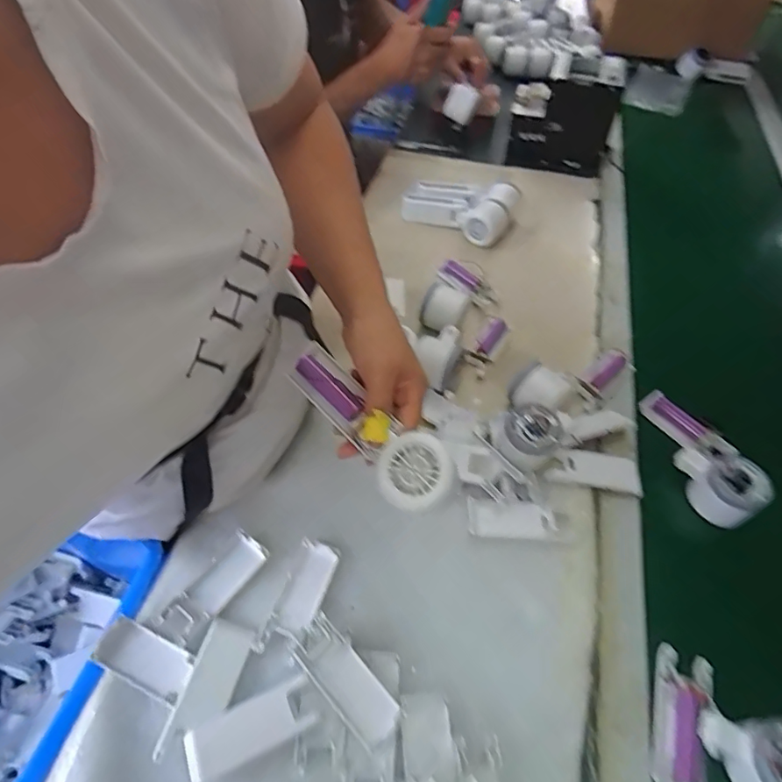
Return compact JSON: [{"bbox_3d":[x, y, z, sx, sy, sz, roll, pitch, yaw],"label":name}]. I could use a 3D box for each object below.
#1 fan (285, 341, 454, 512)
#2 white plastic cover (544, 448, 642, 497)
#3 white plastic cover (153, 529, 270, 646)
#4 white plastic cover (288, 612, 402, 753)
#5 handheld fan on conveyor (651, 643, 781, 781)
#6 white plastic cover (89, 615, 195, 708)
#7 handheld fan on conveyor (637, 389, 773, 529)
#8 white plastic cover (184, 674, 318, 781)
[{"bbox_3d":[-0.022,0.026,0.395,0.047,0.038,0.164,-33,57,-24],"label":"fan"},{"bbox_3d":[0.220,0.086,0.546,0.098,0.010,0.044,8,52,2],"label":"white plastic cover"},{"bbox_3d":[-0.161,0.179,0.458,0.039,0.008,0.103,30,56,18],"label":"white plastic cover"},{"bbox_3d":[-0.039,0.239,0.414,0.102,0.013,0.040,39,60,24],"label":"white plastic cover"},{"bbox_3d":[0.275,0.271,0.392,0.112,0.043,0.103,18,54,10],"label":"handheld fan on conveyor"},{"bbox_3d":[-0.210,0.227,0.423,0.082,0.007,0.038,22,54,13],"label":"white plastic cover"},{"bbox_3d":[0.351,0.073,0.562,0.074,0.052,0.168,-2,38,-4],"label":"handheld fan on conveyor"},{"bbox_3d":[-0.111,0.264,0.393,0.094,0.010,0.038,-20,56,-18],"label":"white plastic cover"}]

